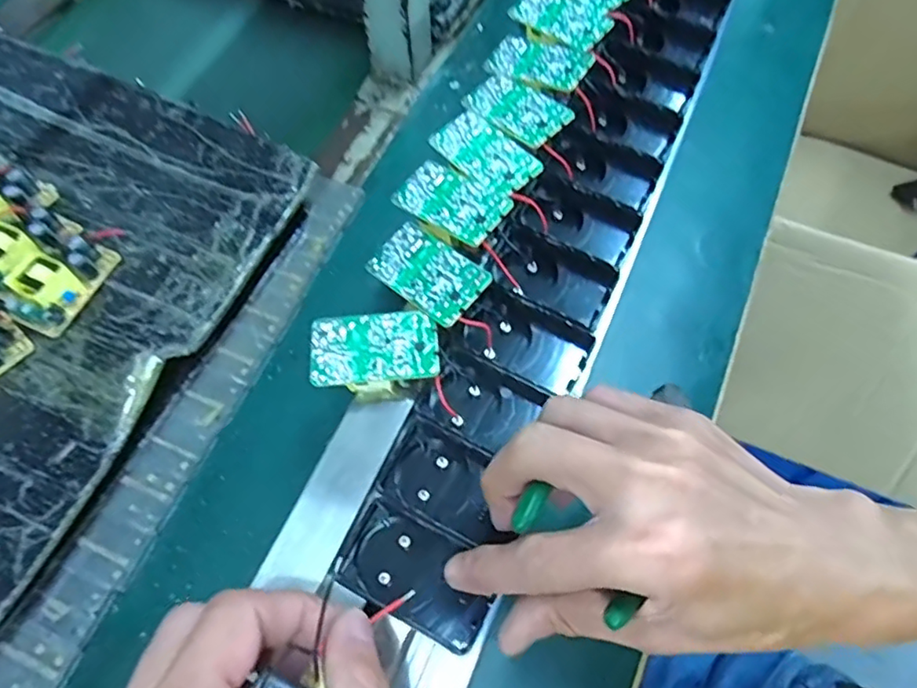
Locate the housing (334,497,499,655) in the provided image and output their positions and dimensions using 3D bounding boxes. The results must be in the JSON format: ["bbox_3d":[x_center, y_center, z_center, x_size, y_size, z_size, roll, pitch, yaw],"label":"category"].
[{"bbox_3d":[-0.018,0.110,0.286,0.072,0.024,0.043,26,68,11],"label":"housing"}]

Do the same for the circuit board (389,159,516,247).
[{"bbox_3d":[-0.004,-0.082,0.341,0.064,0.009,0.037,35,71,16],"label":"circuit board"}]

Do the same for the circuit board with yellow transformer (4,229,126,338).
[{"bbox_3d":[-0.241,-0.045,0.365,0.035,0.022,0.077,24,68,10],"label":"circuit board with yellow transformer"}]

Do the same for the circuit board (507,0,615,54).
[{"bbox_3d":[0.068,-0.219,0.402,0.065,0.005,0.042,36,73,18],"label":"circuit board"}]

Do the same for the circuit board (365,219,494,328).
[{"bbox_3d":[-0.016,-0.039,0.318,0.063,0.012,0.037,39,72,17],"label":"circuit board"}]

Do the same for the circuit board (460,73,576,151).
[{"bbox_3d":[0.036,-0.146,0.366,0.037,0.010,0.065,-42,71,-16],"label":"circuit board"}]

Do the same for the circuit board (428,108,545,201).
[{"bbox_3d":[0.016,-0.113,0.354,0.037,0.005,0.064,-40,70,-16],"label":"circuit board"}]

